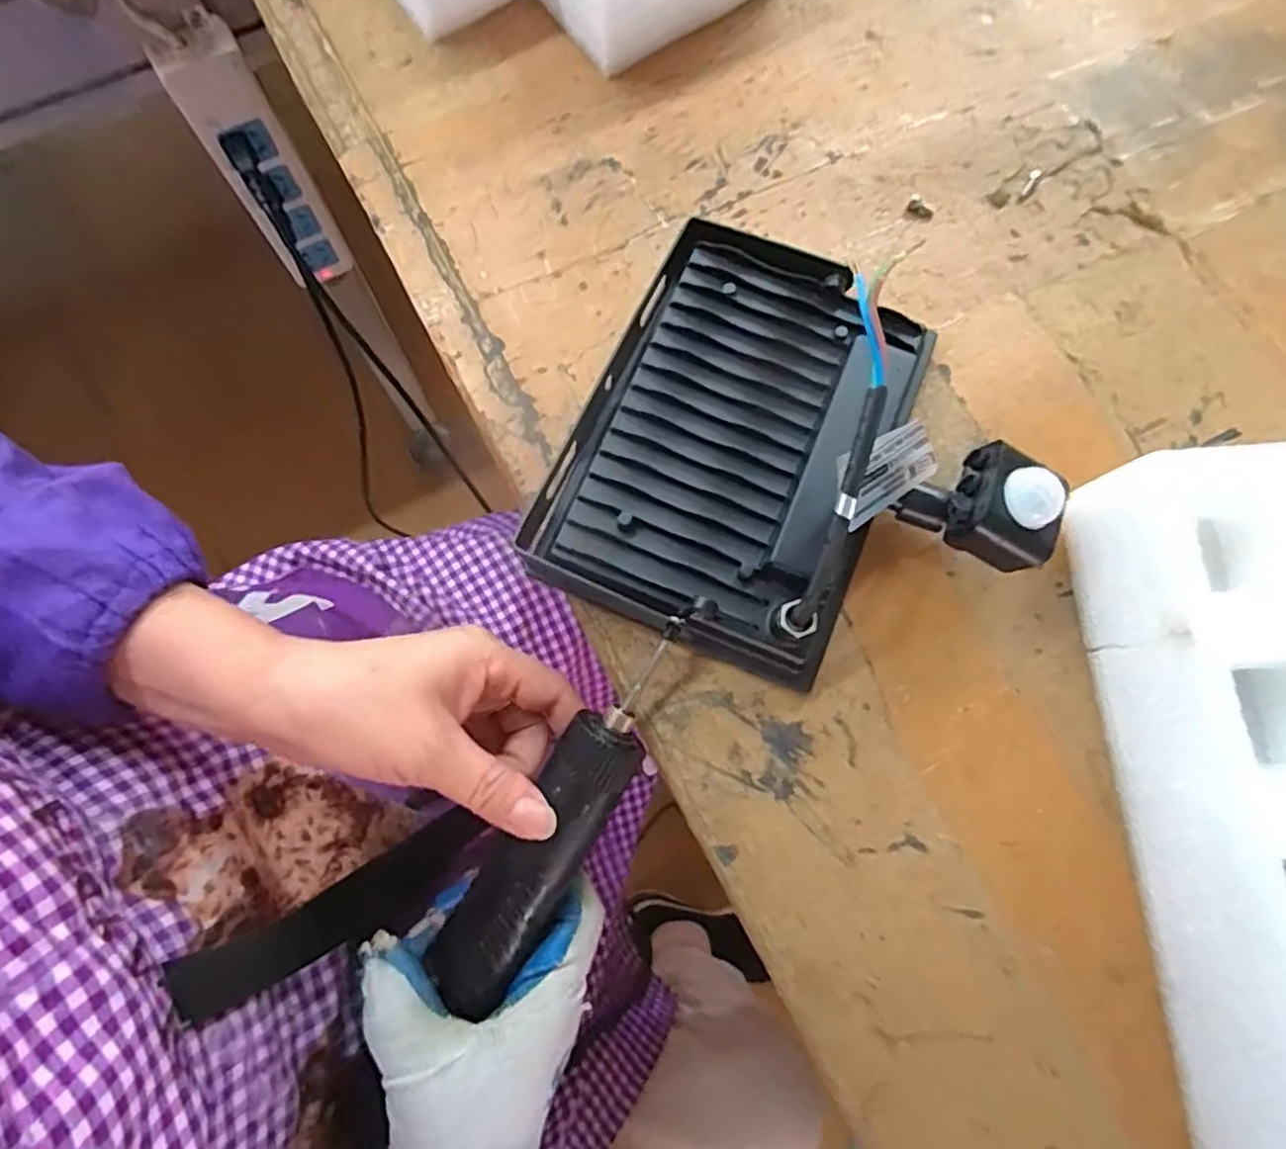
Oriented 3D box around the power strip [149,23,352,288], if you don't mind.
[{"bbox_3d":[-0.308,-0.327,0.587,0.058,0.231,0.040,-29,79,-8],"label":"power strip"}]

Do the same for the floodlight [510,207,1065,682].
[{"bbox_3d":[0.067,-0.053,0.283,0.182,0.088,0.179,25,76,4],"label":"floodlight"}]

